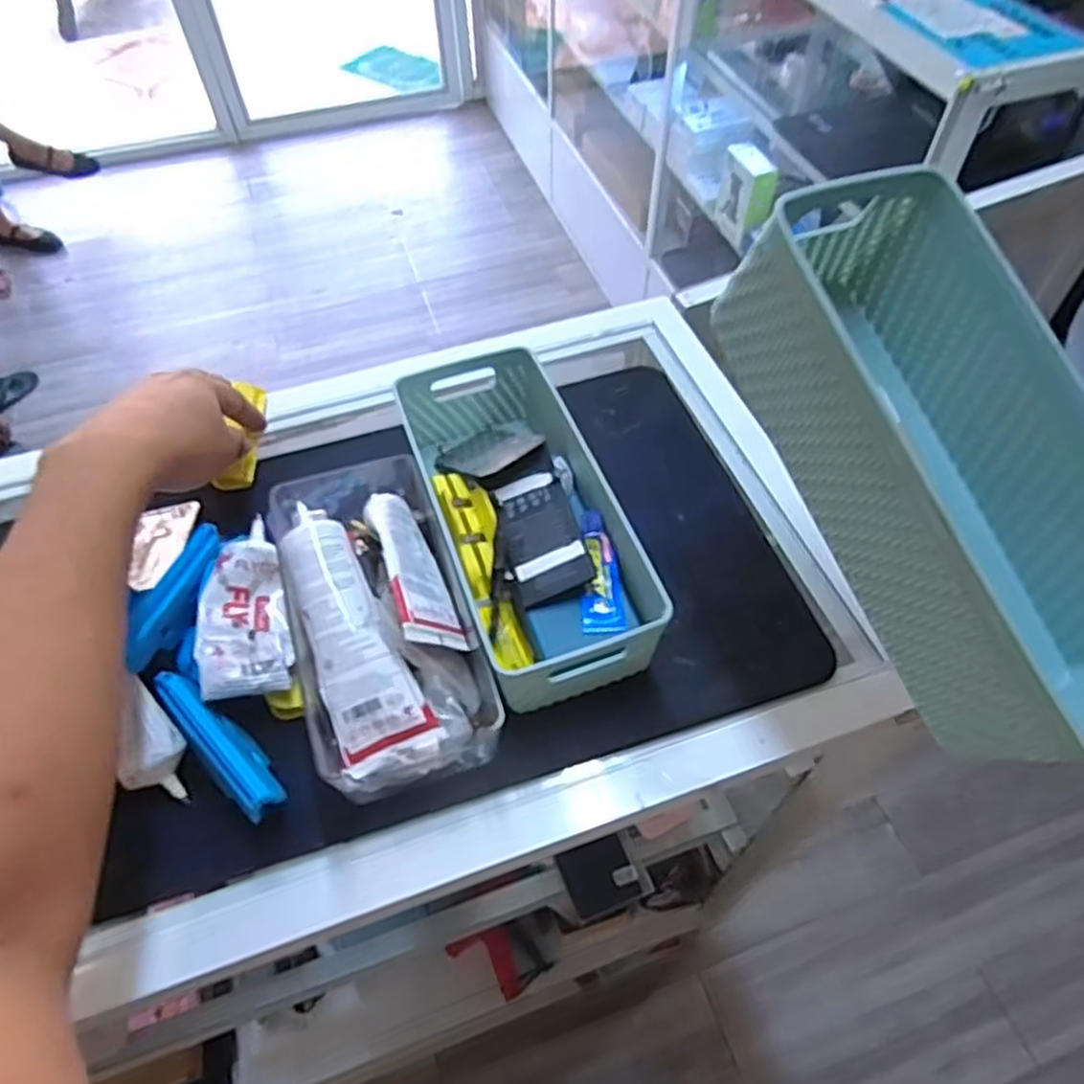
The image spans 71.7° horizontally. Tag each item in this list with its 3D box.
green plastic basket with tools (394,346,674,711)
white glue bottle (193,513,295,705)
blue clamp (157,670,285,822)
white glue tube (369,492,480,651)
[{"bbox_3d":[-0.010,-0.019,0.489,0.116,0.063,0.241,-16,57,-11],"label":"green plastic basket with tools"},{"bbox_3d":[-0.178,0.038,0.445,0.048,0.022,0.109,-13,56,-9],"label":"white glue bottle"},{"bbox_3d":[-0.177,0.110,0.411,0.099,0.027,0.023,38,63,23],"label":"blue clamp"},{"bbox_3d":[-0.079,0.016,0.456,0.015,0.048,0.115,-43,54,25],"label":"white glue tube"}]

